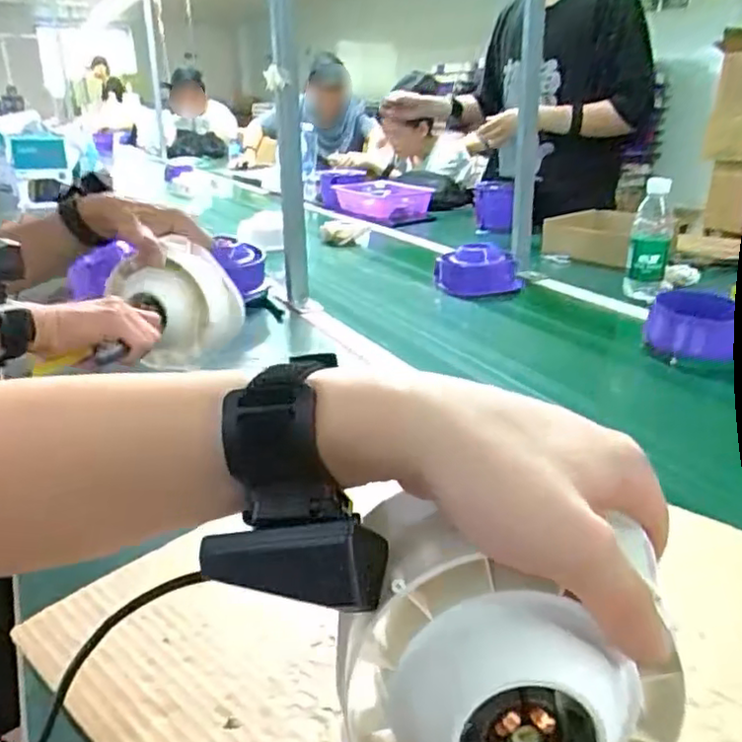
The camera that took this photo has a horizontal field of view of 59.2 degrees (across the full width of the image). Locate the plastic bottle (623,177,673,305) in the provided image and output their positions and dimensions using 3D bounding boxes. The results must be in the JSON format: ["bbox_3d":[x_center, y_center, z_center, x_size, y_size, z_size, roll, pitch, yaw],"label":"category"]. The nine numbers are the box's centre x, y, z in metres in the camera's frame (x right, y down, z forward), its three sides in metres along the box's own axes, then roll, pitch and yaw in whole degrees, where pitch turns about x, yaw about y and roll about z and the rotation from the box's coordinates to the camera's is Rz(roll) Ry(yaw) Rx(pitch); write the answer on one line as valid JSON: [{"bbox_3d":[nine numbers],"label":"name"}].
[{"bbox_3d":[0.462,-0.214,1.079,0.065,0.183,0.058,8,25,22],"label":"plastic bottle"}]

